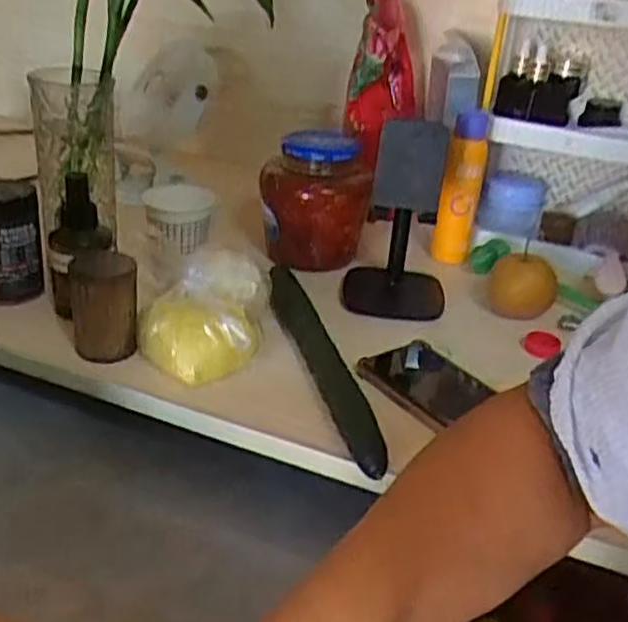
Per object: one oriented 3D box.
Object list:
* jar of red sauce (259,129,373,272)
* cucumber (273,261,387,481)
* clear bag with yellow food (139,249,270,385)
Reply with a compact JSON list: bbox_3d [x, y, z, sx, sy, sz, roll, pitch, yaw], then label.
[{"bbox_3d":[0.002,-0.123,0.821,0.111,0.129,0.107,4,28,-2],"label":"jar of red sauce"},{"bbox_3d":[0.005,0.040,0.629,0.033,0.028,0.273,-4,29,-17],"label":"cucumber"},{"bbox_3d":[-0.094,0.003,0.638,0.106,0.070,0.120,2,28,-6],"label":"clear bag with yellow food"}]

